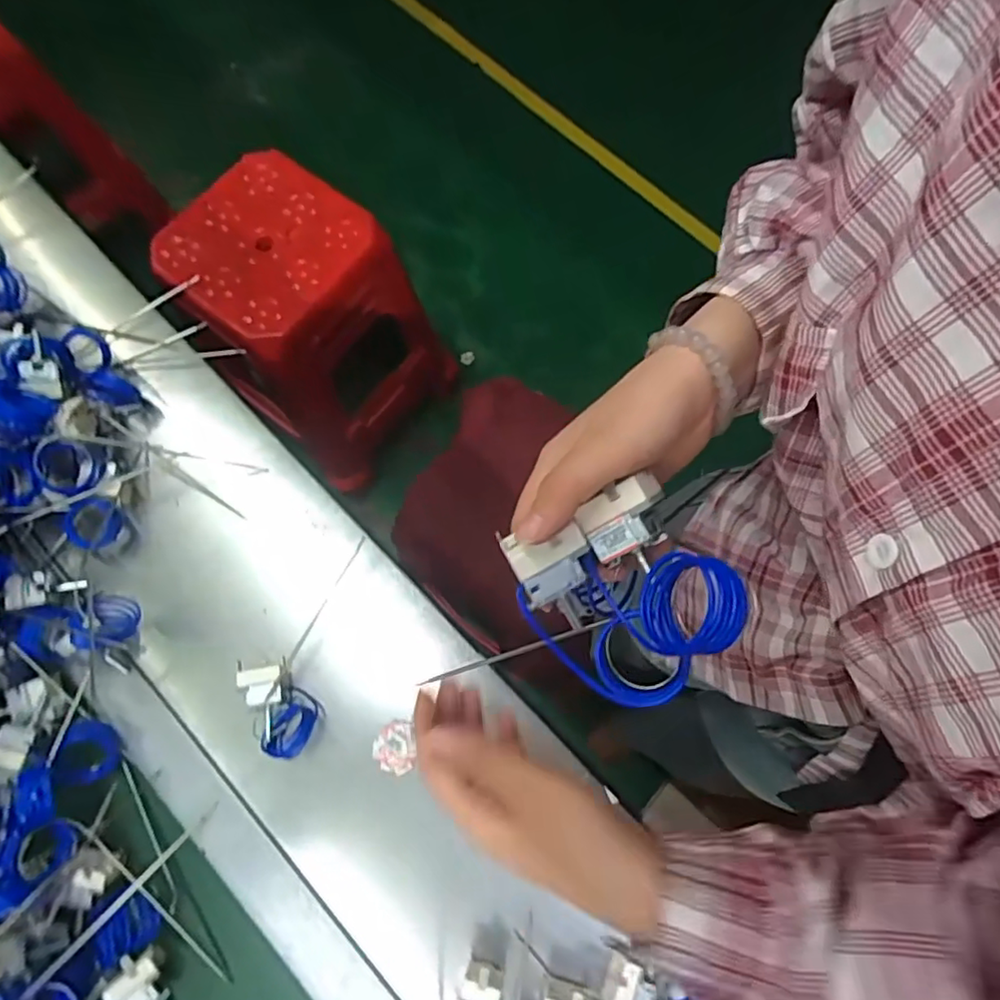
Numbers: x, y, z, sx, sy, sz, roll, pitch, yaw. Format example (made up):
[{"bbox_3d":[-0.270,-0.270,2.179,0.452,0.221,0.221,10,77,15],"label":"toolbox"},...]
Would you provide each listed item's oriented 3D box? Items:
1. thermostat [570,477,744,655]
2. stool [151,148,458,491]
[{"bbox_3d":[0.071,0.032,0.274,0.048,0.024,0.080,-29,76,-9],"label":"thermostat"},{"bbox_3d":[-0.327,-0.312,1.104,0.330,0.427,0.342,41,77,11],"label":"stool"}]

